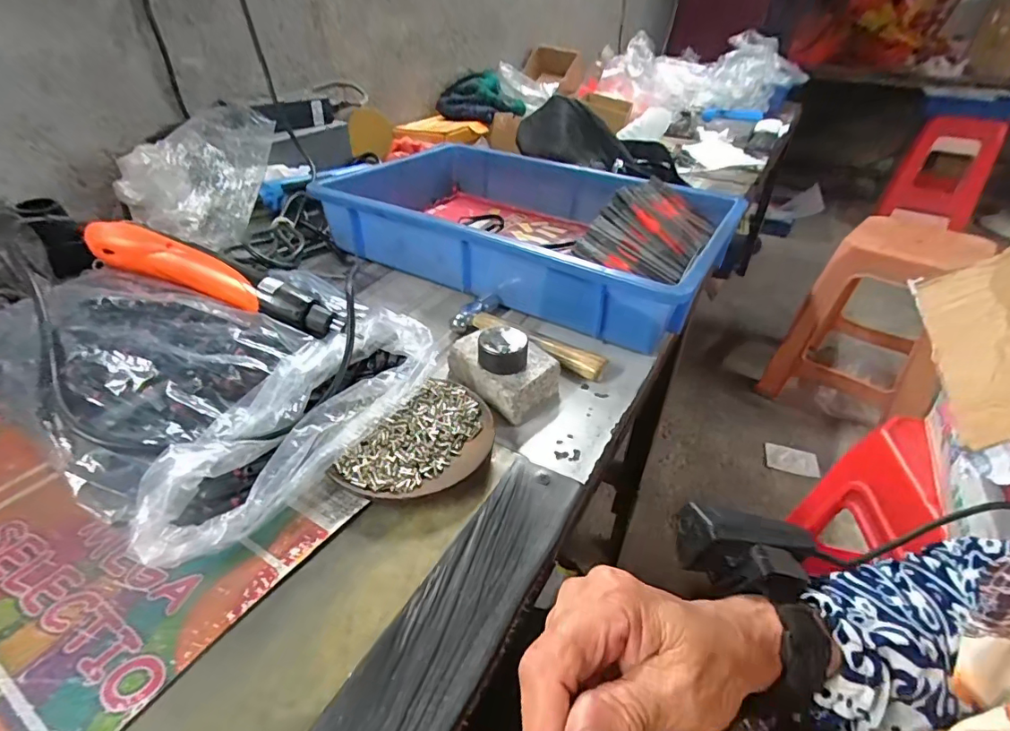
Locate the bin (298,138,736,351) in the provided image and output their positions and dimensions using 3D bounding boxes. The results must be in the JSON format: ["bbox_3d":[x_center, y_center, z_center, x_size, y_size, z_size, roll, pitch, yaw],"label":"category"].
[{"bbox_3d":[0.029,-0.180,0.615,0.448,0.085,0.334,20,40,22],"label":"bin"}]

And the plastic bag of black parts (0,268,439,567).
[{"bbox_3d":[-0.213,-0.010,0.371,0.278,0.070,0.228,25,42,27],"label":"plastic bag of black parts"}]

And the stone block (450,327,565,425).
[{"bbox_3d":[0.000,0.004,0.406,0.057,0.032,0.084,-27,46,-34],"label":"stone block"}]

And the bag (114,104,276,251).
[{"bbox_3d":[-0.328,-0.196,0.526,0.159,0.117,0.078,5,36,5],"label":"bag"}]

